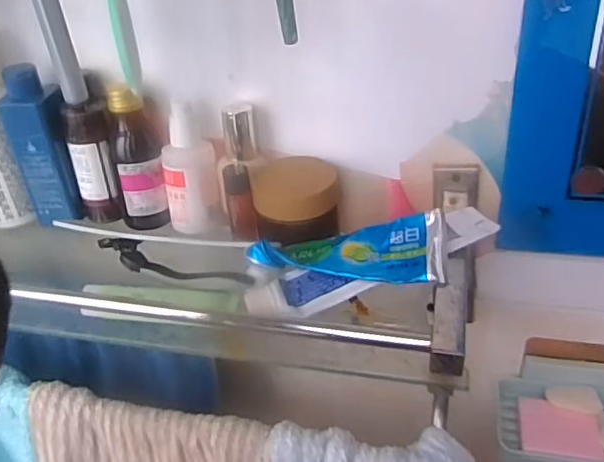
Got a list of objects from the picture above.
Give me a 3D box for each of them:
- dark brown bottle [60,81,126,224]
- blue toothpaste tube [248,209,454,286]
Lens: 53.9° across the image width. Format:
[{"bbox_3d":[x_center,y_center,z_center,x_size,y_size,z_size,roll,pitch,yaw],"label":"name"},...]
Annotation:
[{"bbox_3d":[-0.181,-0.063,0.519,0.038,0.120,0.034,-14,32,-19],"label":"dark brown bottle"},{"bbox_3d":[0.029,0.018,0.423,0.143,0.031,0.053,-11,51,18],"label":"blue toothpaste tube"}]

